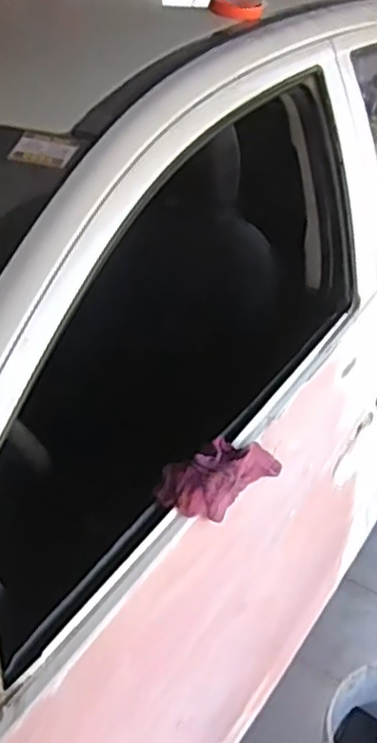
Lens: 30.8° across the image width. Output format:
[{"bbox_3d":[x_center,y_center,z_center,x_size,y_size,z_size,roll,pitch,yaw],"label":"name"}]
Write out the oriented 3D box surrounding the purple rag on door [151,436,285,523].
[{"bbox_3d":[0.057,0.139,0.930,0.206,0.074,0.095,-16,29,-40],"label":"purple rag on door"}]

